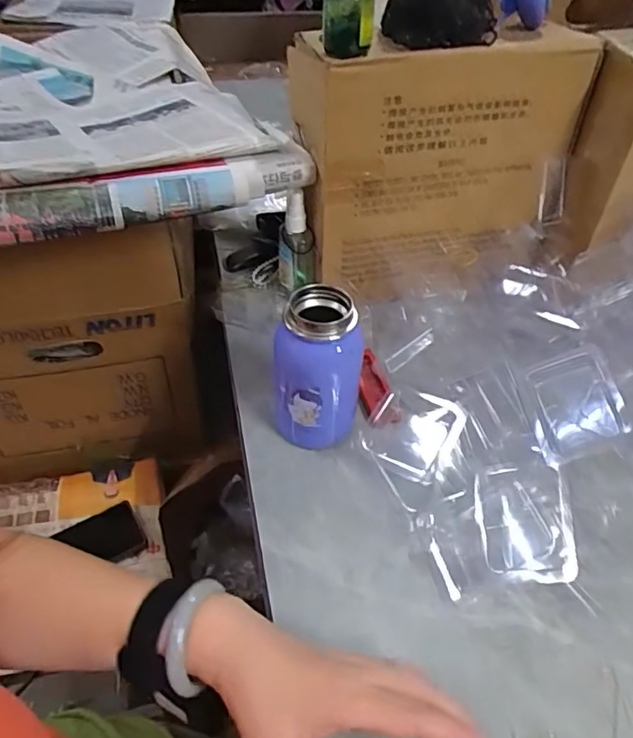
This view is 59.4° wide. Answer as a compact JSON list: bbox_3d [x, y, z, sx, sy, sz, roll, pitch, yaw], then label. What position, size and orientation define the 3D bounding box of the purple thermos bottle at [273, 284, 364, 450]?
[{"bbox_3d":[0.000,0.001,0.473,0.071,0.127,0.065,1,46,-3],"label":"purple thermos bottle"}]

